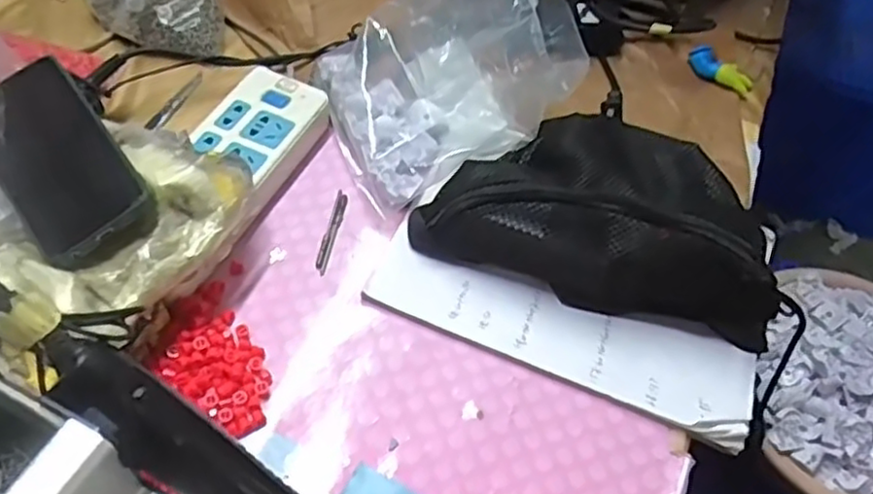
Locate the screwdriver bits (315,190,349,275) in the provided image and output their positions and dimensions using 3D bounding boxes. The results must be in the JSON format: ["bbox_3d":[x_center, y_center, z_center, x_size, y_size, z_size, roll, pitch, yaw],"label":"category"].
[{"bbox_3d":[-0.083,-0.013,0.564,0.011,0.005,0.085,9,54,2],"label":"screwdriver bits"}]

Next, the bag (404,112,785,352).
[{"bbox_3d":[0.135,-0.031,0.546,0.278,0.074,0.149,20,55,9],"label":"bag"}]

